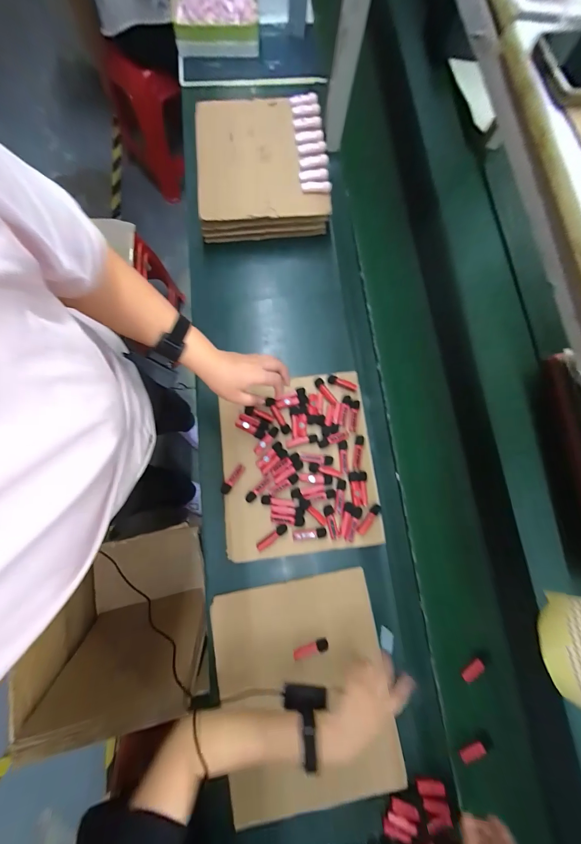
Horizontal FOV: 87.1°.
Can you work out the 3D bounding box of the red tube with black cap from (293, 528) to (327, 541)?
[{"bbox_3d":[0.036,0.213,0.575,0.063,0.014,0.020,-5,74,-1],"label":"red tube with black cap"}]

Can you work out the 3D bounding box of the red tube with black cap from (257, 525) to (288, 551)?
[{"bbox_3d":[-0.035,0.219,0.579,0.065,0.016,0.016,-36,77,-9],"label":"red tube with black cap"}]

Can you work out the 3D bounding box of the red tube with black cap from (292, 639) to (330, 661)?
[{"bbox_3d":[0.037,0.415,0.557,0.065,0.013,0.020,-19,75,-5],"label":"red tube with black cap"}]

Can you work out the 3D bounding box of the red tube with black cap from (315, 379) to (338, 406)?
[{"bbox_3d":[0.074,-0.063,0.636,0.017,0.012,0.068,-31,76,-8],"label":"red tube with black cap"}]

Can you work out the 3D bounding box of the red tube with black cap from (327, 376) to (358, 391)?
[{"bbox_3d":[0.110,-0.082,0.643,0.062,0.010,0.016,22,76,6],"label":"red tube with black cap"}]

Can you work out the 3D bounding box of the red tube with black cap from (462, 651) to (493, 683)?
[{"bbox_3d":[0.347,0.456,0.569,0.067,0.013,0.017,-34,77,-9],"label":"red tube with black cap"}]

